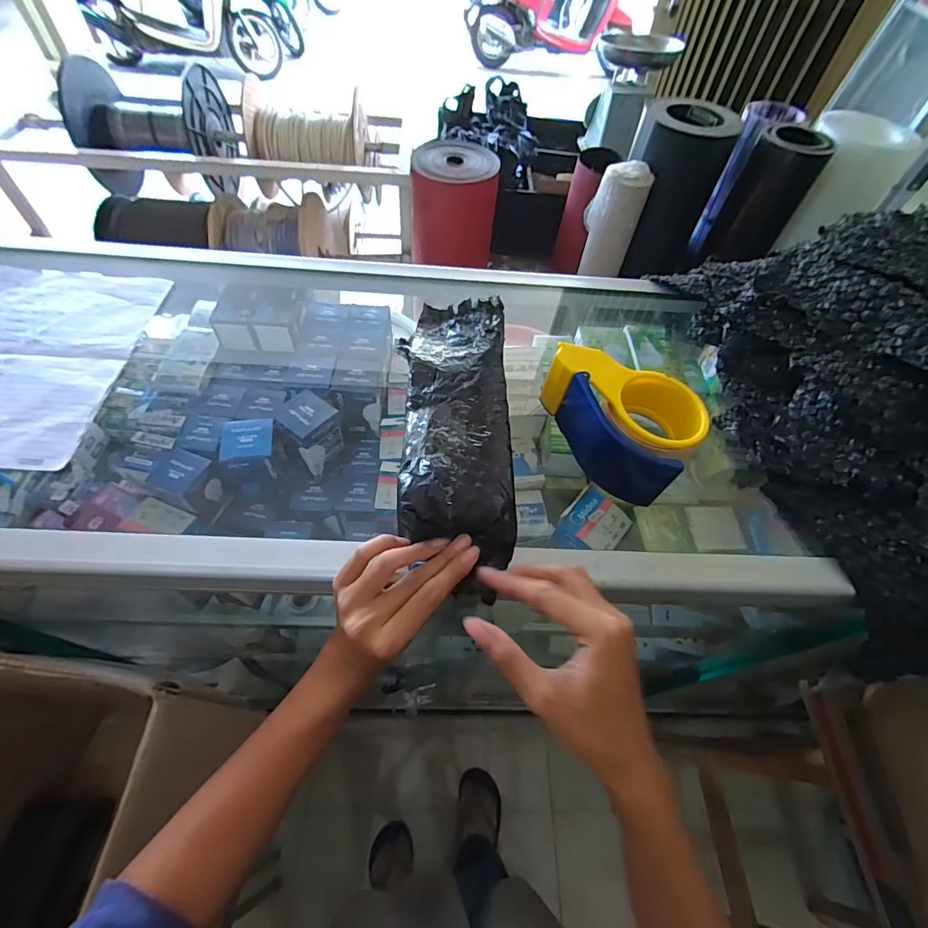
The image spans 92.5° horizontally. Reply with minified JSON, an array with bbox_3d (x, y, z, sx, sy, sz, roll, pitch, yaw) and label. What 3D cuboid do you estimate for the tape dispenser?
[{"bbox_3d":[0.133,-0.041,0.385,0.077,0.069,0.133,-36,66,-24],"label":"tape dispenser"}]

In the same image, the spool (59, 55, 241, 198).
[{"bbox_3d":[-0.828,-0.900,1.214,0.326,0.265,0.288,-1,57,-5],"label":"spool"}]

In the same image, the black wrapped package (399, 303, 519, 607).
[{"bbox_3d":[-0.005,-0.035,0.350,0.081,0.039,0.263,1,57,-4],"label":"black wrapped package"}]

